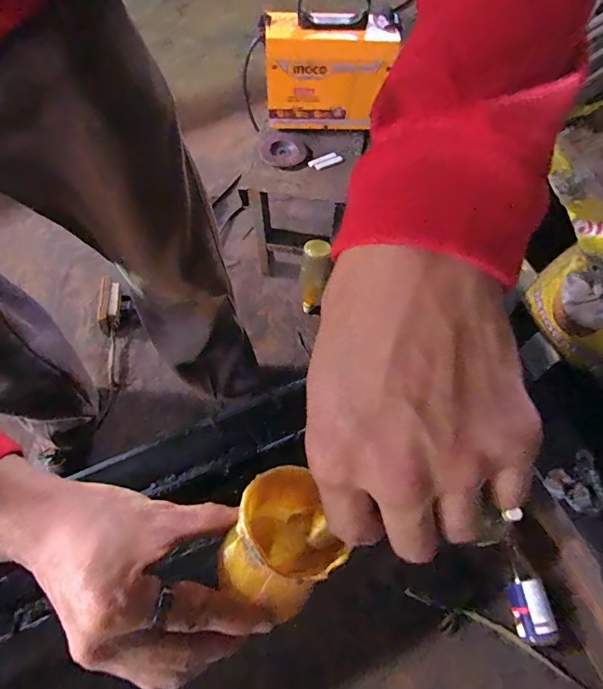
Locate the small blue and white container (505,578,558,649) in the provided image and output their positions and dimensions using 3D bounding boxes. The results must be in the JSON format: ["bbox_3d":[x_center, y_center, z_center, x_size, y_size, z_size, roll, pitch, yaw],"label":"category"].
[{"bbox_3d":[0.396,0.459,0.755,0.056,0.046,0.103,-1,62,0],"label":"small blue and white container"}]

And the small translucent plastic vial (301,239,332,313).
[{"bbox_3d":[0.024,-0.149,1.011,0.058,0.181,0.050,21,39,14],"label":"small translucent plastic vial"}]

